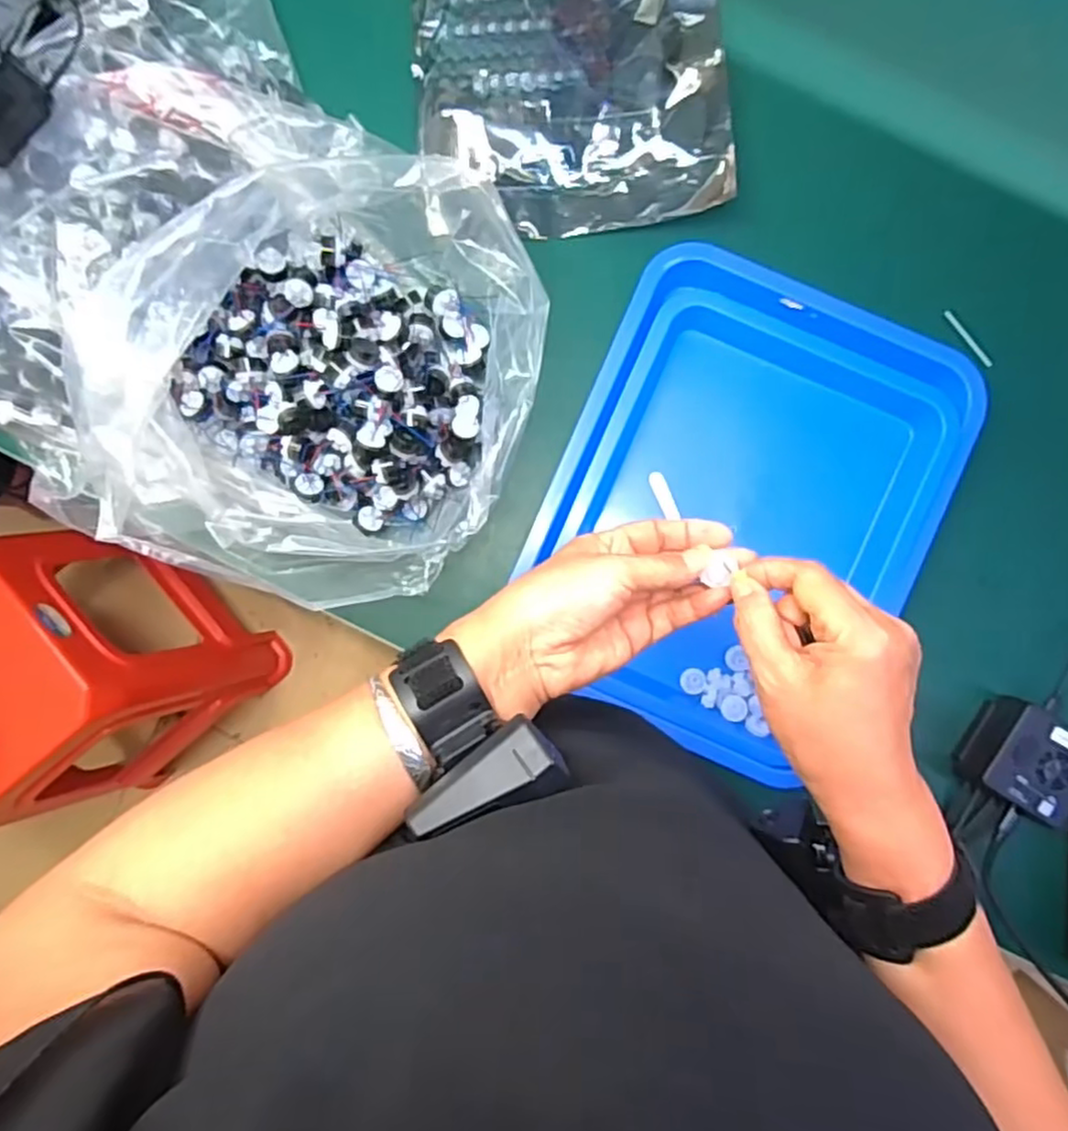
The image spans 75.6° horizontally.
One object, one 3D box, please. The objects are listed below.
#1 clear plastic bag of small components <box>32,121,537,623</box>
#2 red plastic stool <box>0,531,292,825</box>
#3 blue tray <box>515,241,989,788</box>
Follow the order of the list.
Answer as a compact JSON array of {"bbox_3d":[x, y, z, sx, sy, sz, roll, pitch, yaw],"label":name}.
[{"bbox_3d":[-0.149,-0.157,0.499,0.307,0.140,0.366,-6,90,1],"label":"clear plastic bag of small components"},{"bbox_3d":[-0.703,0.158,1.088,0.347,0.459,0.336,-39,89,1],"label":"red plastic stool"},{"bbox_3d":[0.171,-0.049,0.568,0.299,0.070,0.380,23,90,1],"label":"blue tray"}]

